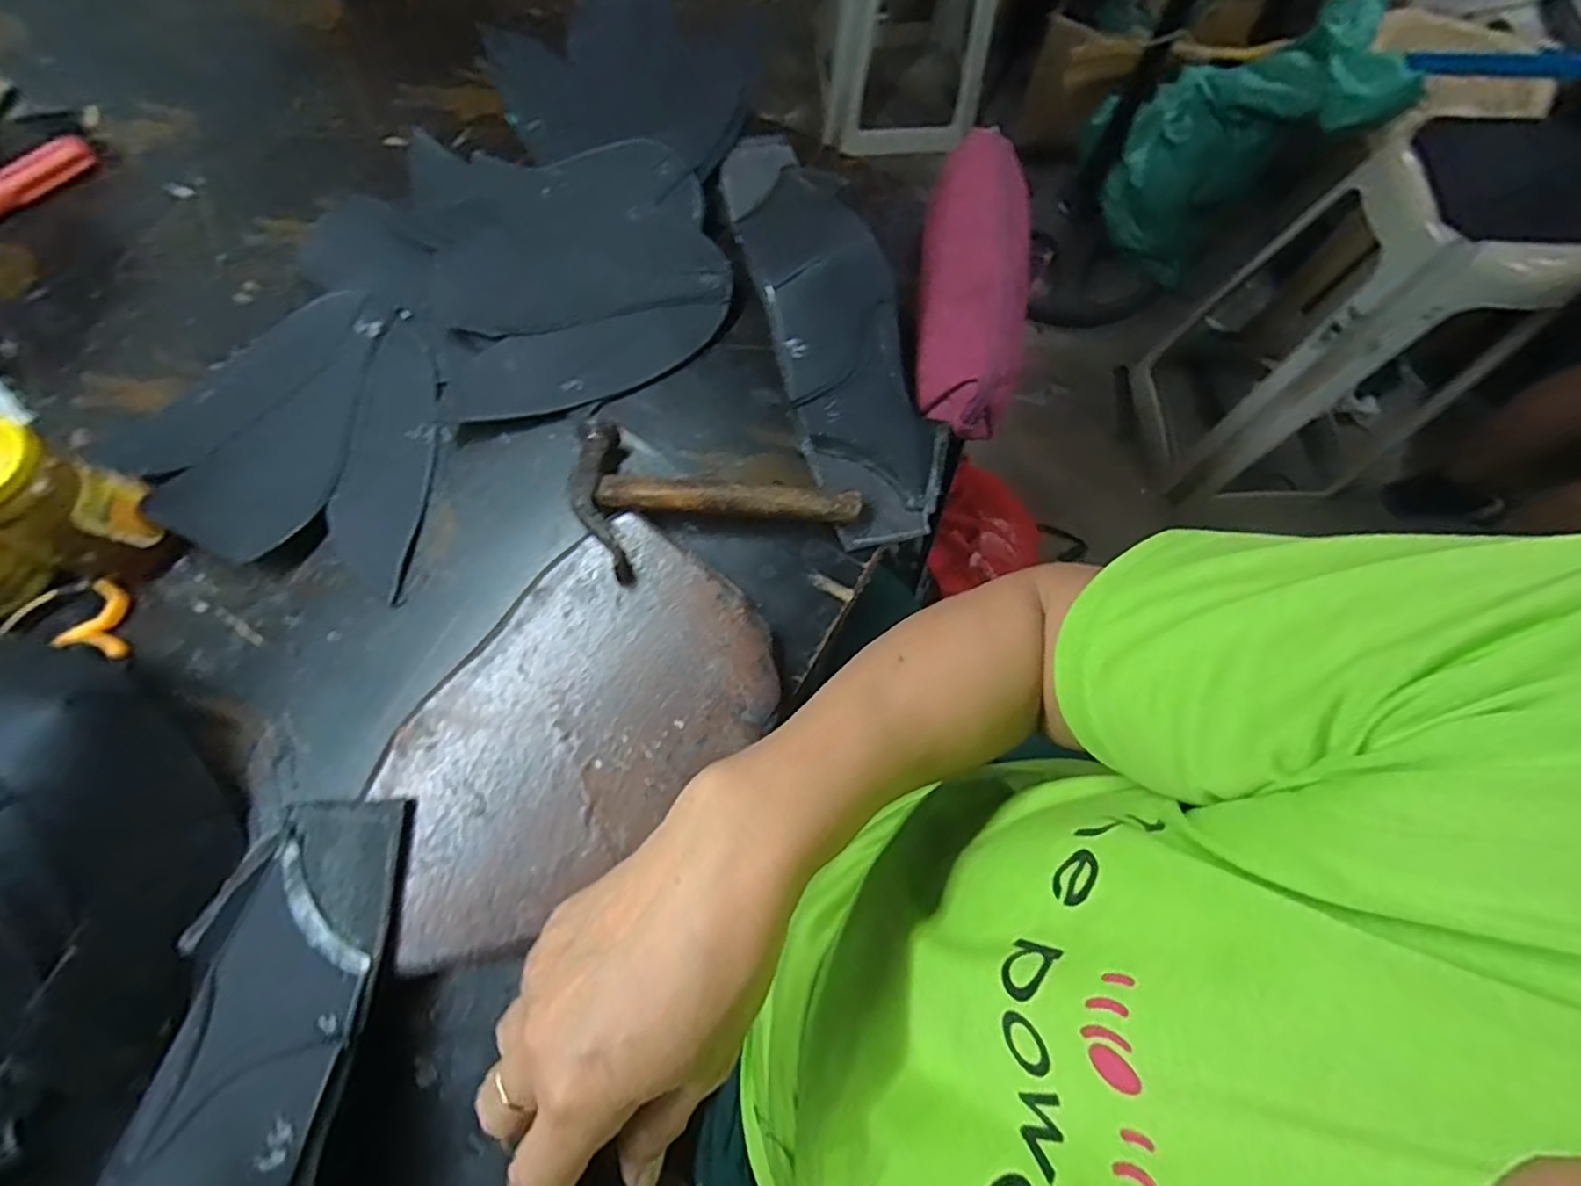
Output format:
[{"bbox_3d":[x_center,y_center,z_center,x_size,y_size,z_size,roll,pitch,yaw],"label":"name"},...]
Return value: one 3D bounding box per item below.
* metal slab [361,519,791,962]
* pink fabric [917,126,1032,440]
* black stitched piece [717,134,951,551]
[{"bbox_3d":[-0.132,0.076,0.393,0.244,0.020,0.155,-40,78,-13],"label":"metal slab"},{"bbox_3d":[0.127,-0.213,0.455,0.069,0.060,0.204,6,72,0],"label":"pink fabric"},{"bbox_3d":[0.022,-0.204,0.461,0.094,0.075,0.339,-17,73,-7],"label":"black stitched piece"}]

